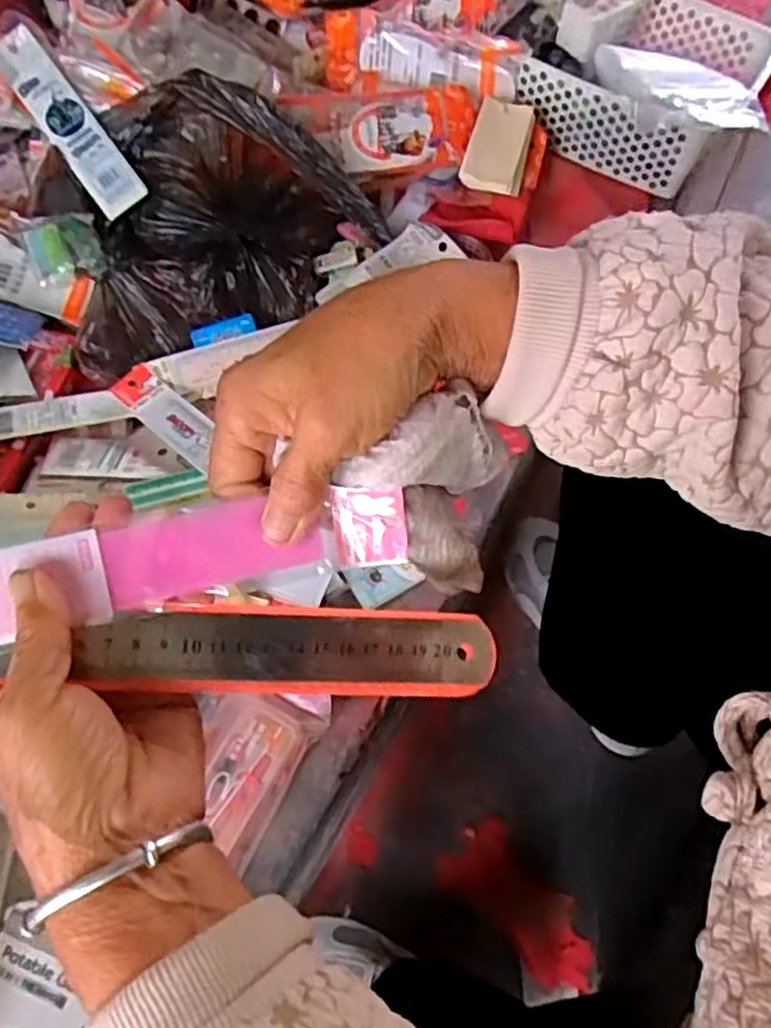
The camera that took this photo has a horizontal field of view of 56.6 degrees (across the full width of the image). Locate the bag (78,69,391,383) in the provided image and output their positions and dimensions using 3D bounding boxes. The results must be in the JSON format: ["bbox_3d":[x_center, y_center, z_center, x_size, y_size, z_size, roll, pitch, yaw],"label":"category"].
[{"bbox_3d":[-0.172,-0.288,0.665,0.302,0.109,0.228,-25,66,-12],"label":"bag"}]

